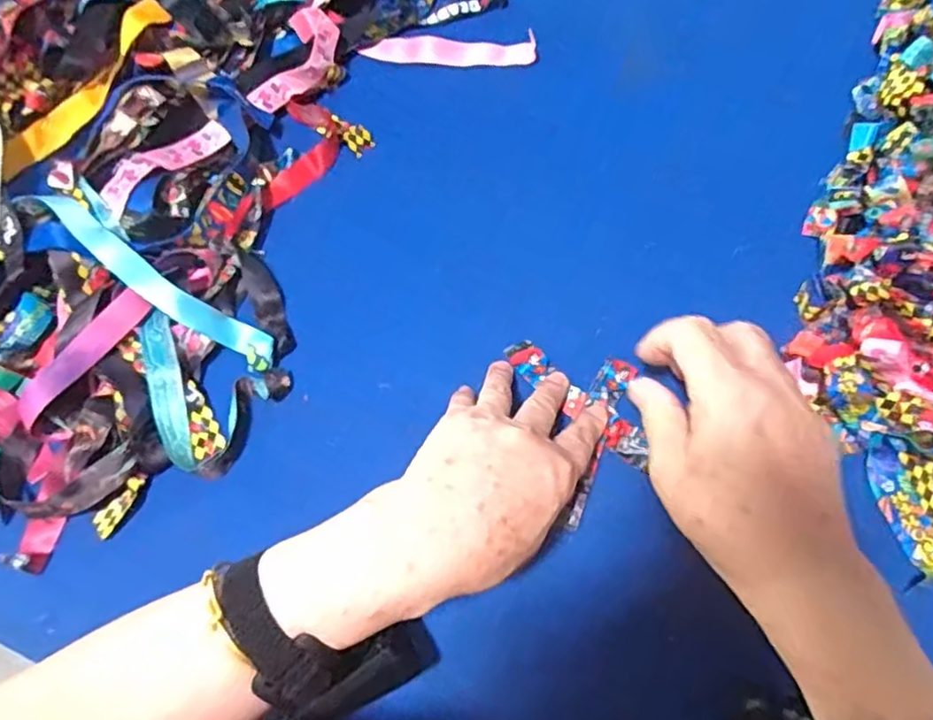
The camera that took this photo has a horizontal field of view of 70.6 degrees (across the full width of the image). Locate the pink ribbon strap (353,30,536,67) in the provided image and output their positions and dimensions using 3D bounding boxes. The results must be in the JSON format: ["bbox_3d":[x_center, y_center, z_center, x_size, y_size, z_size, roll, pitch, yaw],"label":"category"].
[{"bbox_3d":[-0.013,-0.264,0.556,0.142,0.008,0.025,2,67,4],"label":"pink ribbon strap"}]

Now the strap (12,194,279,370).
[{"bbox_3d":[-0.213,-0.054,0.440,0.198,0.022,0.025,35,68,-2],"label":"strap"}]

